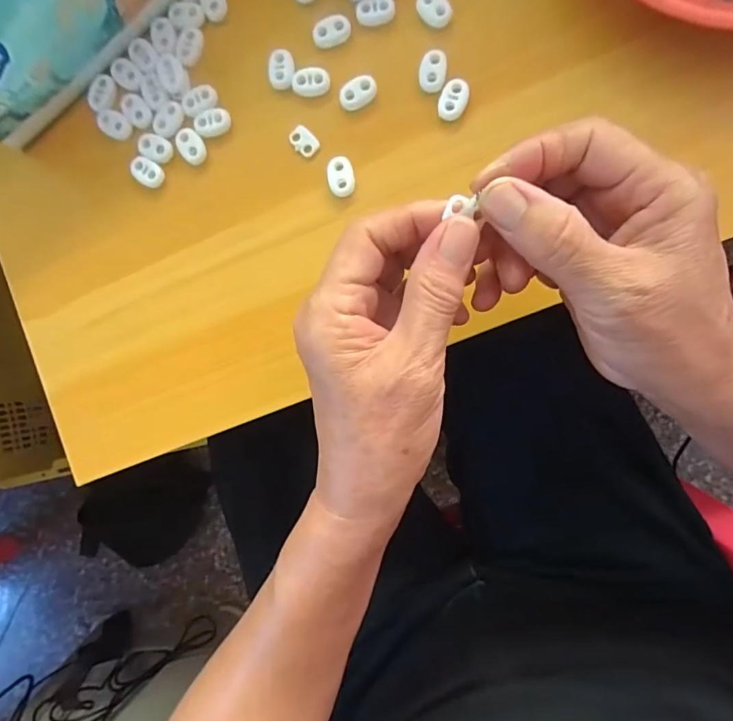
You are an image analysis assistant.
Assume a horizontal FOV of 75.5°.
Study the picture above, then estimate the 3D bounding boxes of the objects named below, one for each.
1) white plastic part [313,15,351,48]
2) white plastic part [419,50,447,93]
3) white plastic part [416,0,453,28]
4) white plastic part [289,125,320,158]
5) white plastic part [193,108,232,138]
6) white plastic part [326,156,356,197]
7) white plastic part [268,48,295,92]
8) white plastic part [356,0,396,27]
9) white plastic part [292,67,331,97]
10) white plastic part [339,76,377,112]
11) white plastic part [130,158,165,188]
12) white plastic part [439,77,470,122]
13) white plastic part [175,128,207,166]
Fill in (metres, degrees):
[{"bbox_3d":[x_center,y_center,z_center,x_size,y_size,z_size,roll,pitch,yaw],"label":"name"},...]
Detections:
[{"bbox_3d":[-0.020,-0.193,0.277,0.022,0.005,0.015,-12,89,7],"label":"white plastic part"},{"bbox_3d":[0.038,-0.165,0.270,0.015,0.007,0.020,7,91,7],"label":"white plastic part"},{"bbox_3d":[0.039,-0.200,0.270,0.015,0.006,0.022,-41,85,6],"label":"white plastic part"},{"bbox_3d":[-0.037,-0.131,0.281,0.013,0.004,0.018,-45,85,5],"label":"white plastic part"},{"bbox_3d":[-0.093,-0.144,0.286,0.022,0.004,0.015,-15,88,7],"label":"white plastic part"},{"bbox_3d":[-0.015,-0.108,0.278,0.015,0.006,0.022,-7,89,7],"label":"white plastic part"},{"bbox_3d":[-0.050,-0.174,0.281,0.014,0.004,0.023,1,90,7],"label":"white plastic part"},{"bbox_3d":[0.005,-0.202,0.274,0.022,0.006,0.013,-8,89,7],"label":"white plastic part"},{"bbox_3d":[-0.033,-0.164,0.278,0.021,0.007,0.014,3,91,7],"label":"white plastic part"},{"bbox_3d":[-0.005,-0.156,0.276,0.022,0.007,0.014,-27,87,7],"label":"white plastic part"},{"bbox_3d":[-0.135,-0.116,0.292,0.019,0.007,0.015,34,94,6],"label":"white plastic part"},{"bbox_3d":[0.050,-0.148,0.269,0.015,0.007,0.021,20,93,7],"label":"white plastic part"},{"bbox_3d":[-0.107,-0.130,0.287,0.014,0.004,0.023,-28,87,7],"label":"white plastic part"}]

